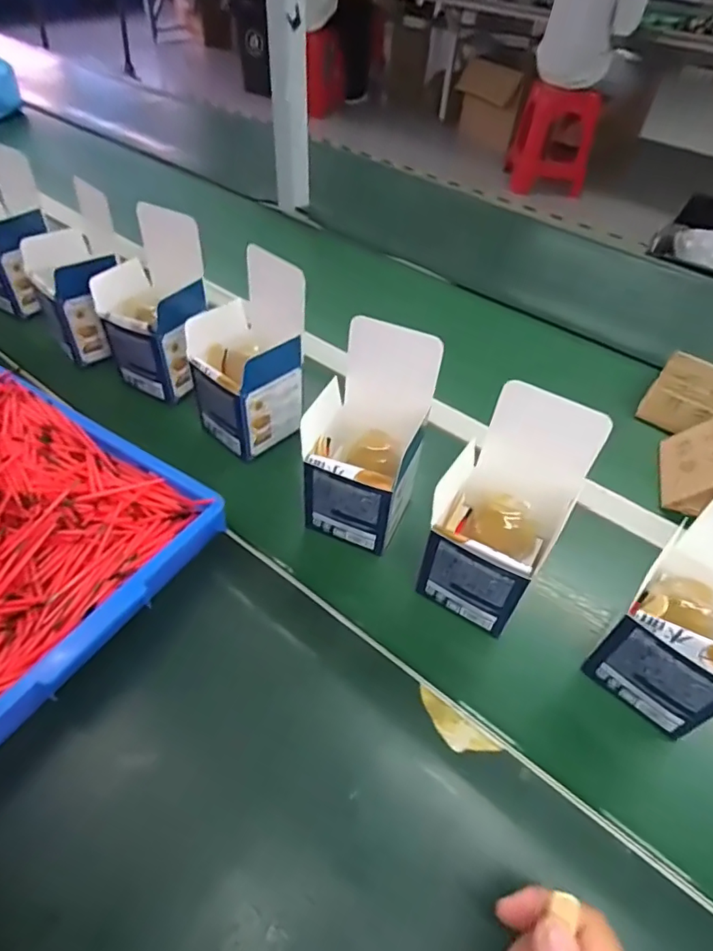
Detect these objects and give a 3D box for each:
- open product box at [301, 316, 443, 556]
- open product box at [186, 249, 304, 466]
[{"bbox_3d":[0.011,-0.033,0.466,0.100,0.168,0.103,21,49,15],"label":"open product box"},{"bbox_3d":[-0.110,-0.117,0.537,0.107,0.169,0.093,35,54,25],"label":"open product box"}]

